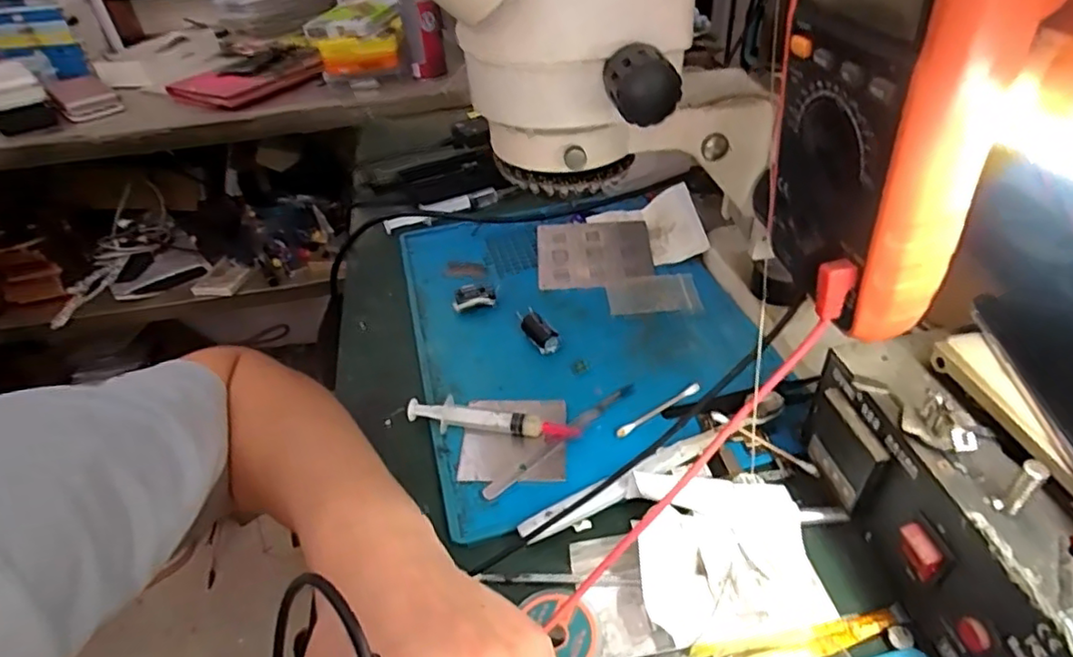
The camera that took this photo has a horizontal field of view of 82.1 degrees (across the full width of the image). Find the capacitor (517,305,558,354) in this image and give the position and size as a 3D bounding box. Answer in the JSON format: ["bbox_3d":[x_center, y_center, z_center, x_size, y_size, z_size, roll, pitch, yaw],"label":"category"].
[{"bbox_3d":[0.000,0.001,0.474,0.017,0.012,0.051,-21,42,-17],"label":"capacitor"}]

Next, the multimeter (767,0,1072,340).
[{"bbox_3d":[0.128,-0.087,0.223,0.050,0.163,0.089,-8,39,-3],"label":"multimeter"}]

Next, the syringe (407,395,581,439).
[{"bbox_3d":[-0.030,0.061,0.404,0.113,0.016,0.015,5,41,13],"label":"syringe"}]

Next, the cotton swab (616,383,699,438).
[{"bbox_3d":[0.082,0.054,0.411,0.071,0.004,0.008,-25,44,-21],"label":"cotton swab"}]

